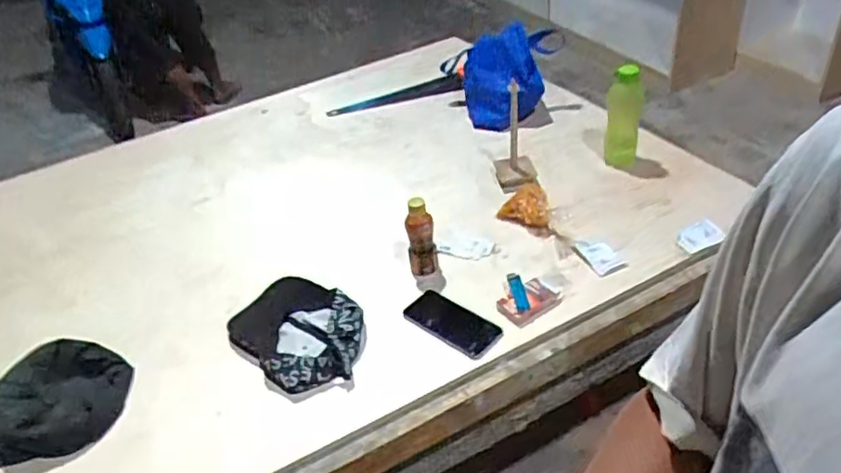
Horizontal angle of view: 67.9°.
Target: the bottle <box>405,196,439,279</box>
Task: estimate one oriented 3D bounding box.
[{"bbox_3d":[0.002,0.000,1.093,0.050,0.157,0.053,-8,39,1],"label":"bottle"}]

